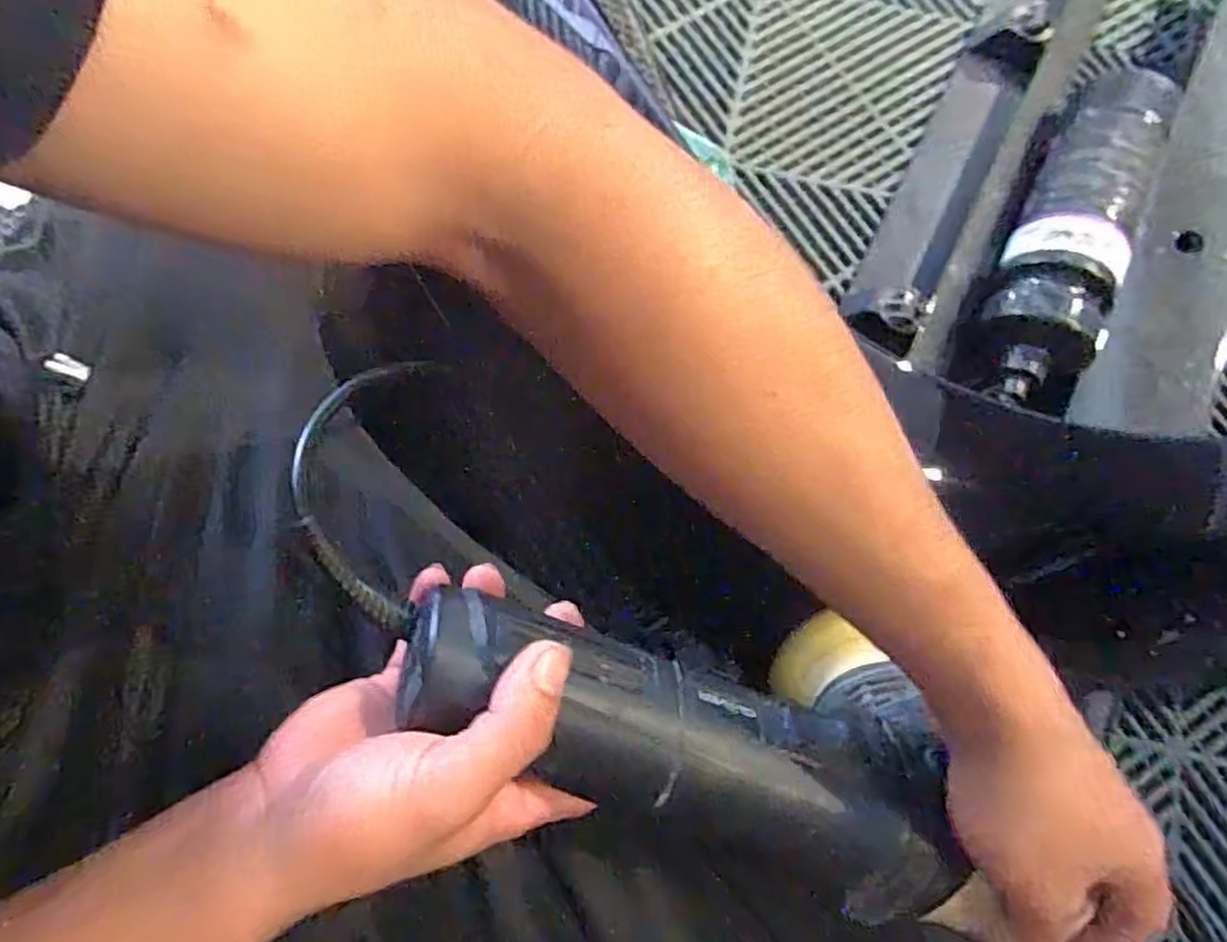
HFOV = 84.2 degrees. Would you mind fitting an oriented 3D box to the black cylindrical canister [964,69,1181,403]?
[{"bbox_3d":[0.332,-0.172,0.500,0.074,0.064,0.263,27,78,6],"label":"black cylindrical canister"}]

